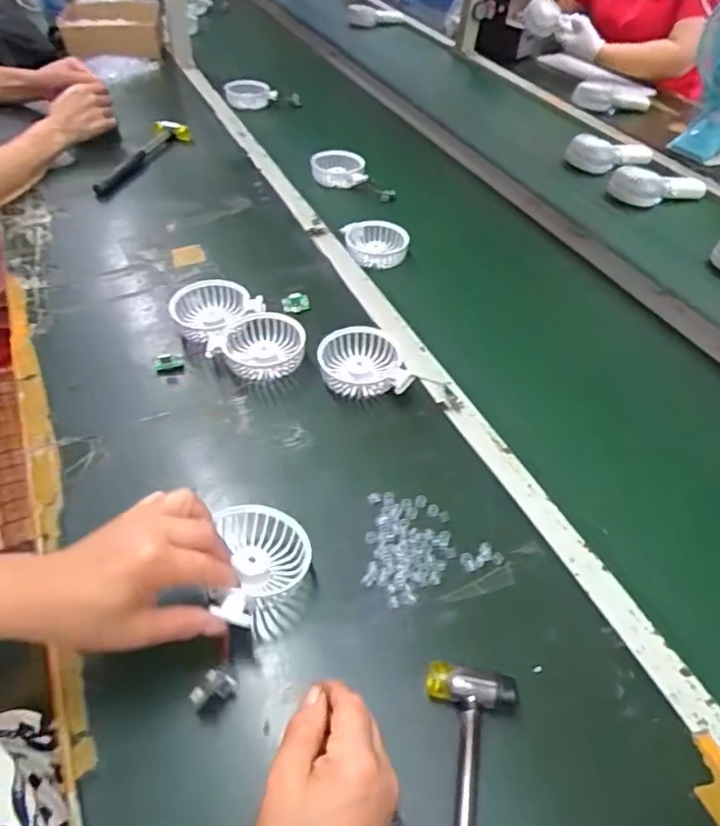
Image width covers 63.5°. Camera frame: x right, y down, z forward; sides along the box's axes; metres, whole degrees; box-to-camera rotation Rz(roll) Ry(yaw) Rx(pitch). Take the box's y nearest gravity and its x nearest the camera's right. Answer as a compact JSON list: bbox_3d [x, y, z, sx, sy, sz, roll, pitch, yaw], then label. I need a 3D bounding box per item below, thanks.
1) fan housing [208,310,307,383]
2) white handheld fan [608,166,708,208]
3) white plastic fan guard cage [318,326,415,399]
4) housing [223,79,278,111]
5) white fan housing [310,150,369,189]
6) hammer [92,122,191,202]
[{"bbox_3d":[-0.116,-0.074,0.655,0.102,0.034,0.082,-10,48,-13],"label":"fan housing"},{"bbox_3d":[0.550,-0.420,1.067,0.187,0.054,0.085,-7,47,-10],"label":"white handheld fan"},{"bbox_3d":[0.006,-0.056,0.639,0.095,0.035,0.083,5,46,1],"label":"white plastic fan guard cage"},{"bbox_3d":[-0.241,-0.699,1.276,0.109,0.040,0.095,-7,47,-11],"label":"housing"},{"bbox_3d":[-0.035,-0.432,1.025,0.094,0.037,0.096,4,46,0],"label":"white fan housing"},{"bbox_3d":[-0.361,-0.426,0.975,0.069,0.024,0.244,11,46,7],"label":"hammer"}]

